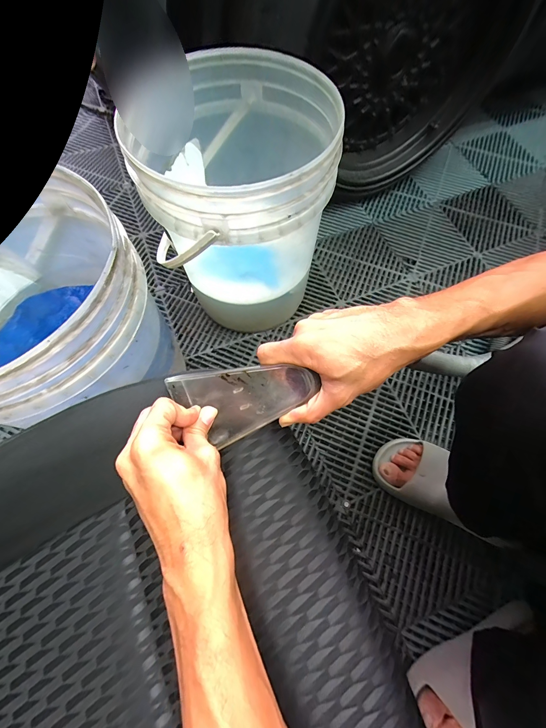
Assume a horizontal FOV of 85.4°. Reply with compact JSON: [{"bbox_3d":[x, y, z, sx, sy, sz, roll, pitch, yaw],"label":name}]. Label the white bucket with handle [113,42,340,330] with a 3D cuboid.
[{"bbox_3d":[-0.052,-0.265,0.546,0.295,0.340,0.298,-1,69,1],"label":"white bucket with handle"}]

